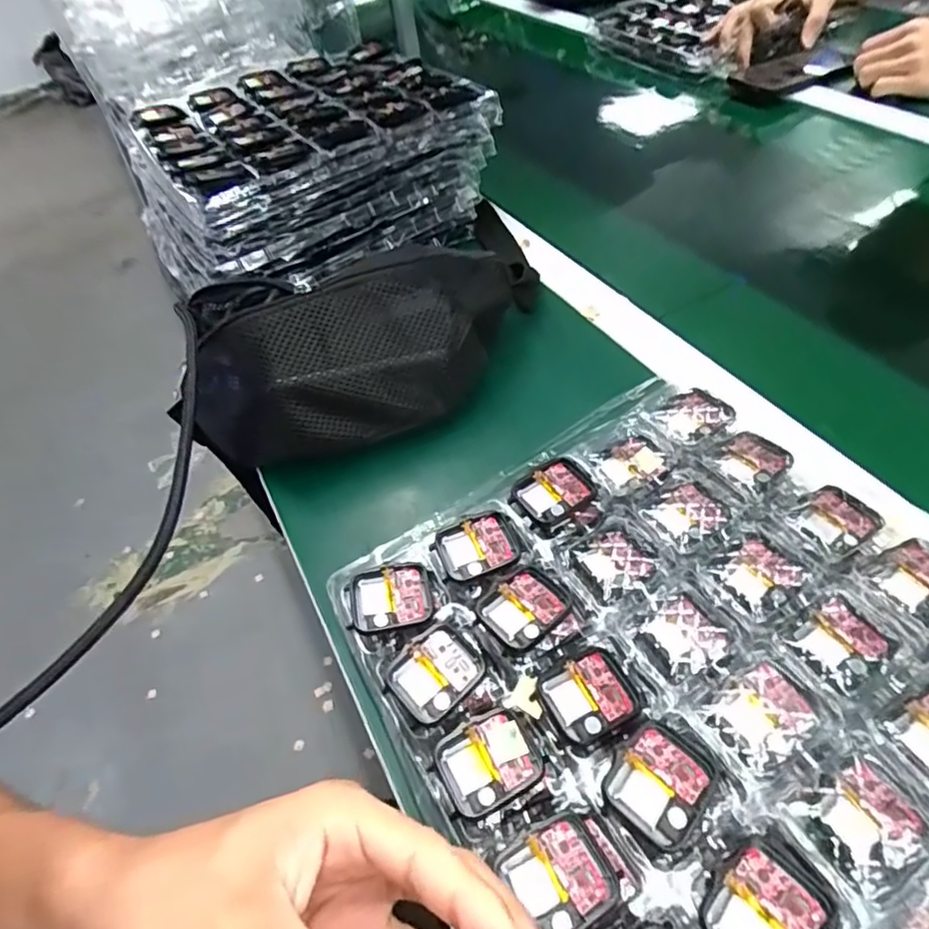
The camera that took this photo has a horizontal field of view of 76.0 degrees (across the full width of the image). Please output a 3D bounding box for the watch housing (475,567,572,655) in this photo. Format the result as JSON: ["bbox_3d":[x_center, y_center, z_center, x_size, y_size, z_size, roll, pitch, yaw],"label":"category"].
[{"bbox_3d":[0.031,0.075,0.308,0.043,0.006,0.036,-33,53,-17],"label":"watch housing"}]

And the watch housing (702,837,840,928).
[{"bbox_3d":[0.112,0.166,0.218,0.042,0.010,0.036,-36,54,-19],"label":"watch housing"}]

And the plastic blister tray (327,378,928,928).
[{"bbox_3d":[0.111,0.093,0.303,0.287,0.041,0.276,-31,53,-15],"label":"plastic blister tray"}]

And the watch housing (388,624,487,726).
[{"bbox_3d":[-0.014,0.103,0.294,0.043,0.006,0.037,-40,56,-21],"label":"watch housing"}]

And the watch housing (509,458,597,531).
[{"bbox_3d":[0.053,0.017,0.351,0.047,0.009,0.036,-30,53,-14],"label":"watch housing"}]

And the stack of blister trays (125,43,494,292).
[{"bbox_3d":[-0.161,-0.299,0.589,0.310,0.105,0.242,-32,53,-15],"label":"stack of blister trays"}]

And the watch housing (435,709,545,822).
[{"bbox_3d":[0.011,0.134,0.267,0.042,0.008,0.037,-28,52,-13],"label":"watch housing"}]

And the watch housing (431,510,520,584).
[{"bbox_3d":[0.006,0.048,0.337,0.047,0.008,0.036,-20,51,-6],"label":"watch housing"}]

